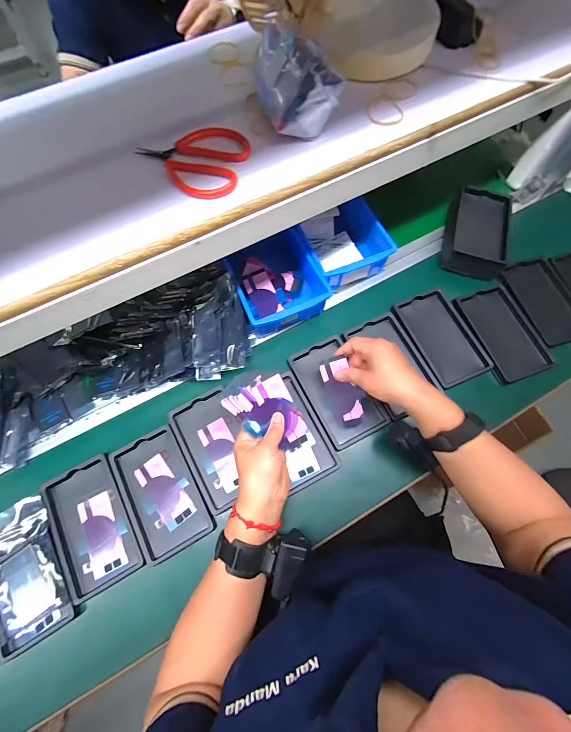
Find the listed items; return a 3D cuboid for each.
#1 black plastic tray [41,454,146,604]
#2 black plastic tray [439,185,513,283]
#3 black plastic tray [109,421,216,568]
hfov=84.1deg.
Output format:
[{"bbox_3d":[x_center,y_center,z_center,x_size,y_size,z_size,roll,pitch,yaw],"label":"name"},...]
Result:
[{"bbox_3d":[-0.257,0.210,0.422,0.093,0.016,0.157,-28,71,-10],"label":"black plastic tray"},{"bbox_3d":[0.341,-0.248,0.566,0.108,0.043,0.173,11,69,5],"label":"black plastic tray"},{"bbox_3d":[-0.170,0.172,0.436,0.095,0.017,0.157,-28,71,-10],"label":"black plastic tray"}]

